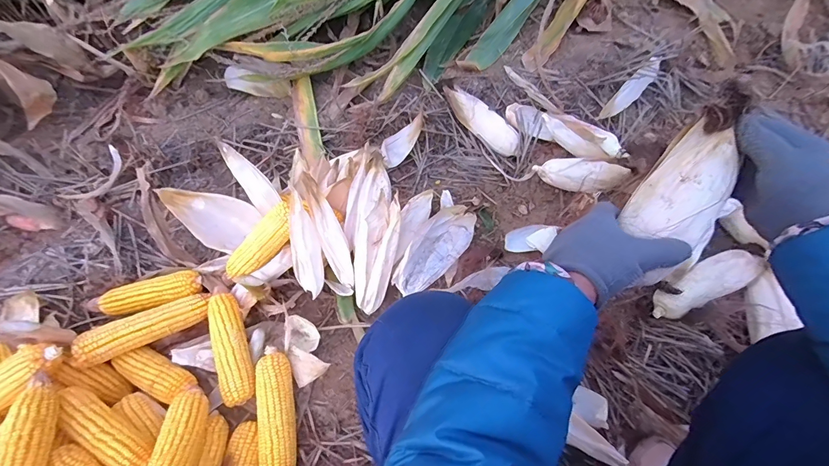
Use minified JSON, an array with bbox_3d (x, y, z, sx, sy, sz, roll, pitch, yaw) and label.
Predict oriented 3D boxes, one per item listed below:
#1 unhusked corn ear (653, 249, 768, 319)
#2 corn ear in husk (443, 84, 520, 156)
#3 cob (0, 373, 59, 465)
[{"bbox_3d":[0.531,0.091,0.713,0.209,0.073,0.069,-21,64,-11],"label":"unhusked corn ear"},{"bbox_3d":[0.151,-0.258,0.875,0.062,0.053,0.216,-39,69,-18],"label":"corn ear in husk"},{"bbox_3d":[-0.520,0.278,0.512,0.058,0.044,0.176,-16,52,-8],"label":"cob"}]

